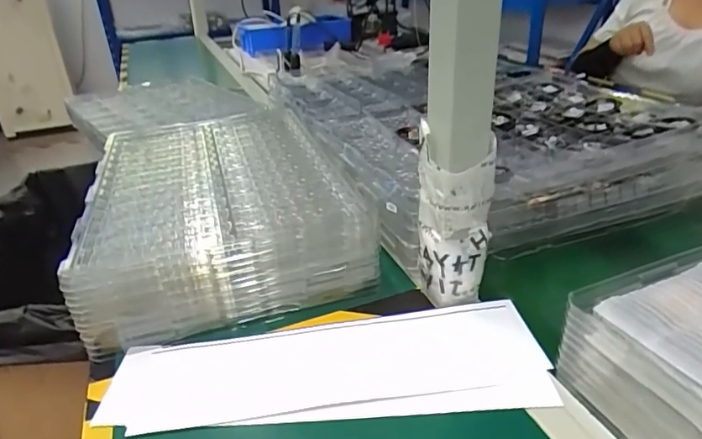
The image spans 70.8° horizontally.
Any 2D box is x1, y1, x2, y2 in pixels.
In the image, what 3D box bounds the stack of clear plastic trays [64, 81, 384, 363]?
[{"bbox_3d":[-0.153,-0.020,0.588,0.257,0.093,0.378,-11,29,-13],"label":"stack of clear plastic trays"}]

